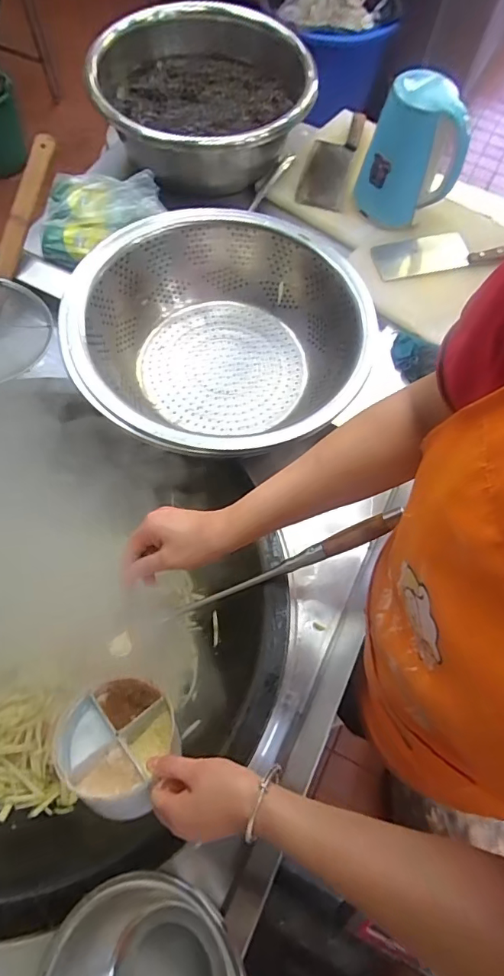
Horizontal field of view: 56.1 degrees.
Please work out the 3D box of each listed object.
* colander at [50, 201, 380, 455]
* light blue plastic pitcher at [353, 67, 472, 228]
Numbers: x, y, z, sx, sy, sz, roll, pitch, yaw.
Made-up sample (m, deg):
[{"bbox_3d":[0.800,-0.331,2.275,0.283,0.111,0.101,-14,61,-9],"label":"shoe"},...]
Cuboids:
[{"bbox_3d":[-0.052,-0.226,0.775,0.437,0.165,0.439,1,67,-3],"label":"colander"},{"bbox_3d":[0.327,-0.663,0.963,0.190,0.250,0.112,21,67,6],"label":"light blue plastic pitcher"}]

